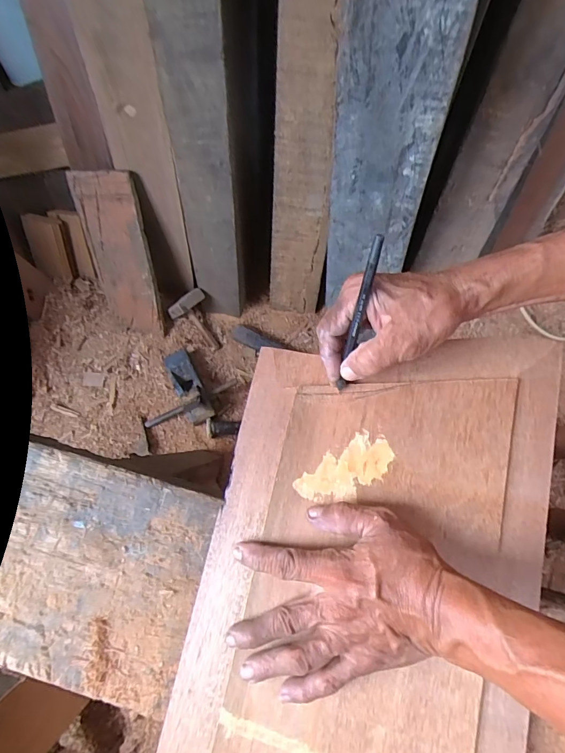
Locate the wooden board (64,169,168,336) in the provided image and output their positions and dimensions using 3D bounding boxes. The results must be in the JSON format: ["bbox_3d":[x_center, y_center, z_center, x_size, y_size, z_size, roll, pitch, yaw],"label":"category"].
[{"bbox_3d":[-0.359,-0.254,0.899,0.136,0.373,0.029,3,43,1],"label":"wooden board"}]

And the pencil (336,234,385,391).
[{"bbox_3d":[0.061,-0.044,0.329,0.007,0.142,0.004,9,37,2],"label":"pencil"}]

